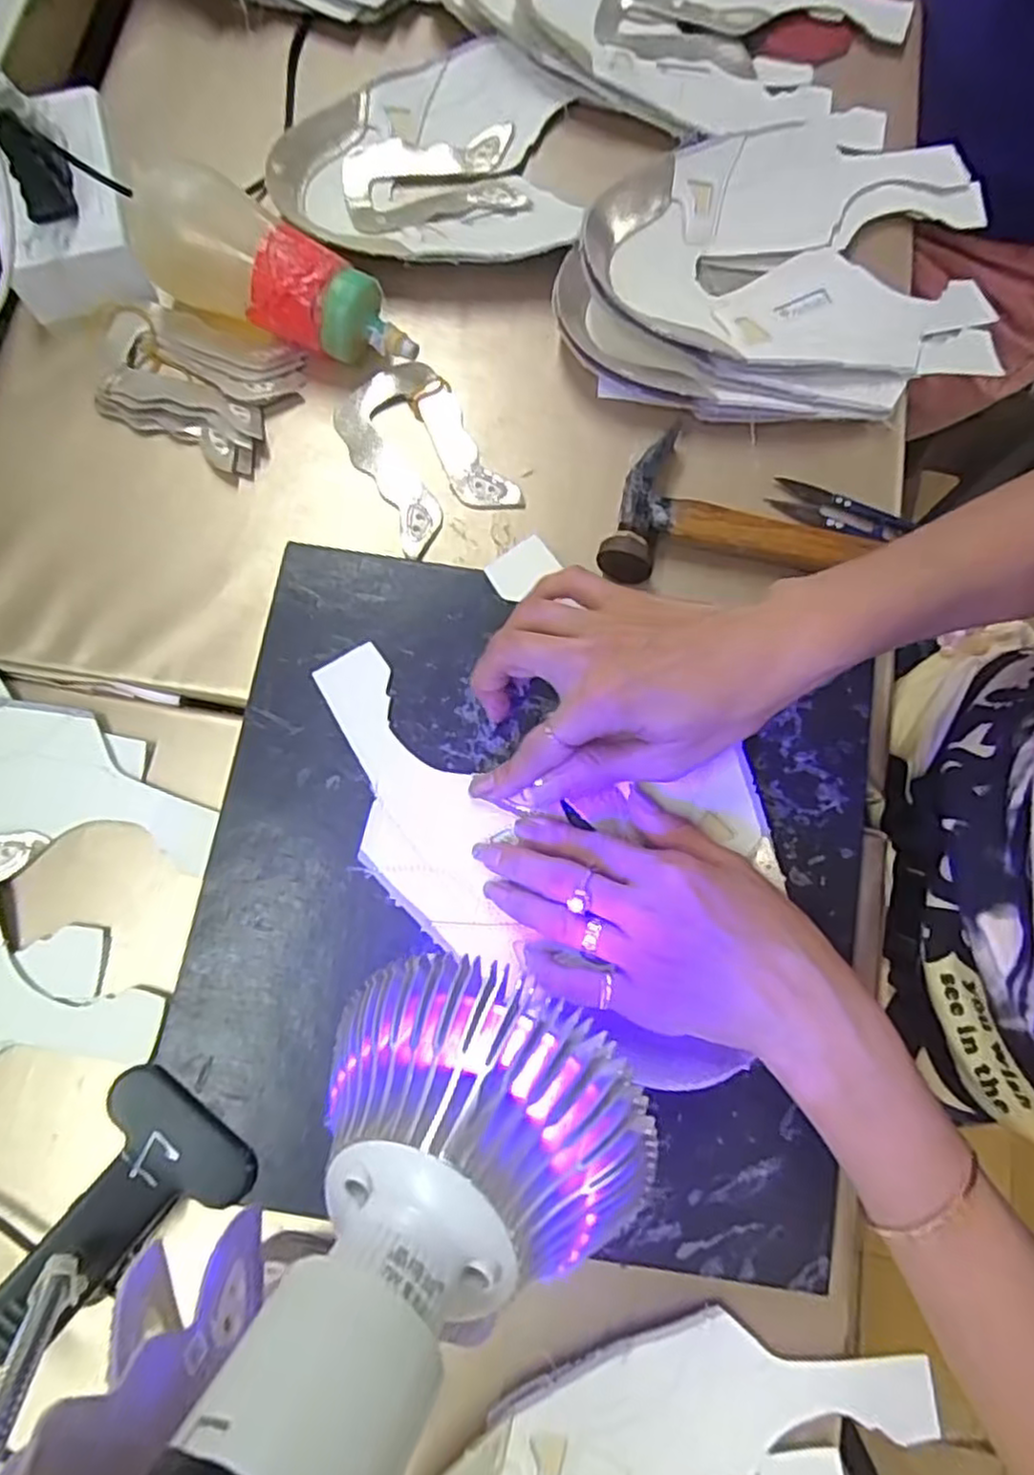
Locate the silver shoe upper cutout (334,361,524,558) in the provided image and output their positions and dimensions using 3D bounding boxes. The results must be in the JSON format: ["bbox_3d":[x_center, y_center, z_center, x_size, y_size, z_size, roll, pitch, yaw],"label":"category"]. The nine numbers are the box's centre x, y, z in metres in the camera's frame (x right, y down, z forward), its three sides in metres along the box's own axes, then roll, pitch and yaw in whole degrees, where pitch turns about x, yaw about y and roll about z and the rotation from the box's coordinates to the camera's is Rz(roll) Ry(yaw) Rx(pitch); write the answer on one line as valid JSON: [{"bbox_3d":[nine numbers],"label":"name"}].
[{"bbox_3d":[-0.055,-0.163,0.403,0.069,0.005,0.107,-30,80,-5],"label":"silver shoe upper cutout"}]

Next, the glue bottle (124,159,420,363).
[{"bbox_3d":[-0.134,-0.258,0.396,0.167,0.056,0.057,22,80,5],"label":"glue bottle"}]

